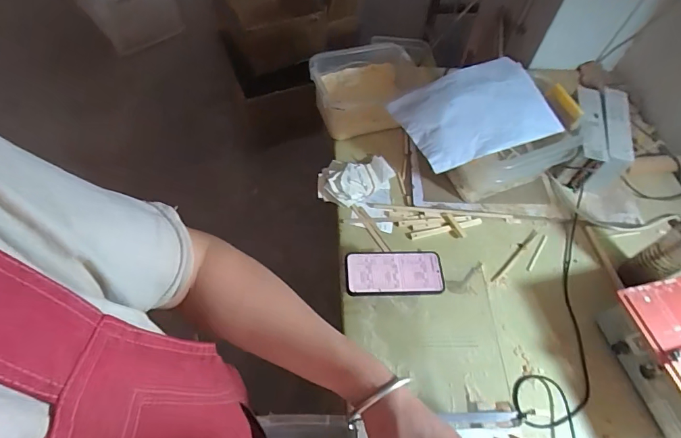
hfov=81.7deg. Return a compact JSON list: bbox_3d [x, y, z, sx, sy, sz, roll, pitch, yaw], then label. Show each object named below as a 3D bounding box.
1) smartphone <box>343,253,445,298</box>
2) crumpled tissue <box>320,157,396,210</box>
[{"bbox_3d":[0.093,0.094,0.686,0.165,0.013,0.082,0,58,-2],"label":"smartphone"},{"bbox_3d":[0.035,-0.089,0.876,0.165,0.054,0.134,5,58,1],"label":"crumpled tissue"}]

